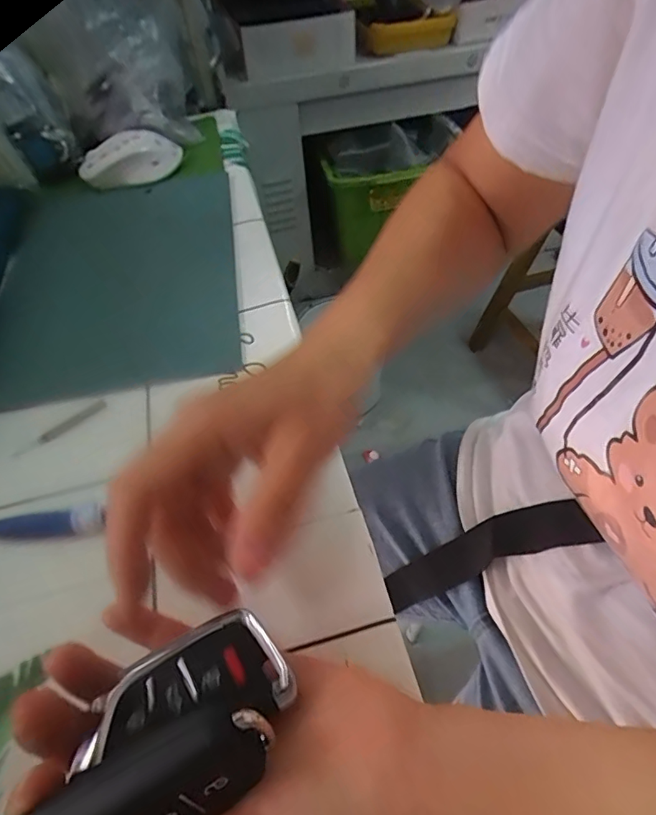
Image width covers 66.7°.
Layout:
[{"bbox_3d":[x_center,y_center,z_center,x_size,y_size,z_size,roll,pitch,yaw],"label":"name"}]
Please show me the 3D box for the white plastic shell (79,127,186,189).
[{"bbox_3d":[-0.199,-0.253,0.507,0.100,0.040,0.047,-25,52,-14],"label":"white plastic shell"}]

